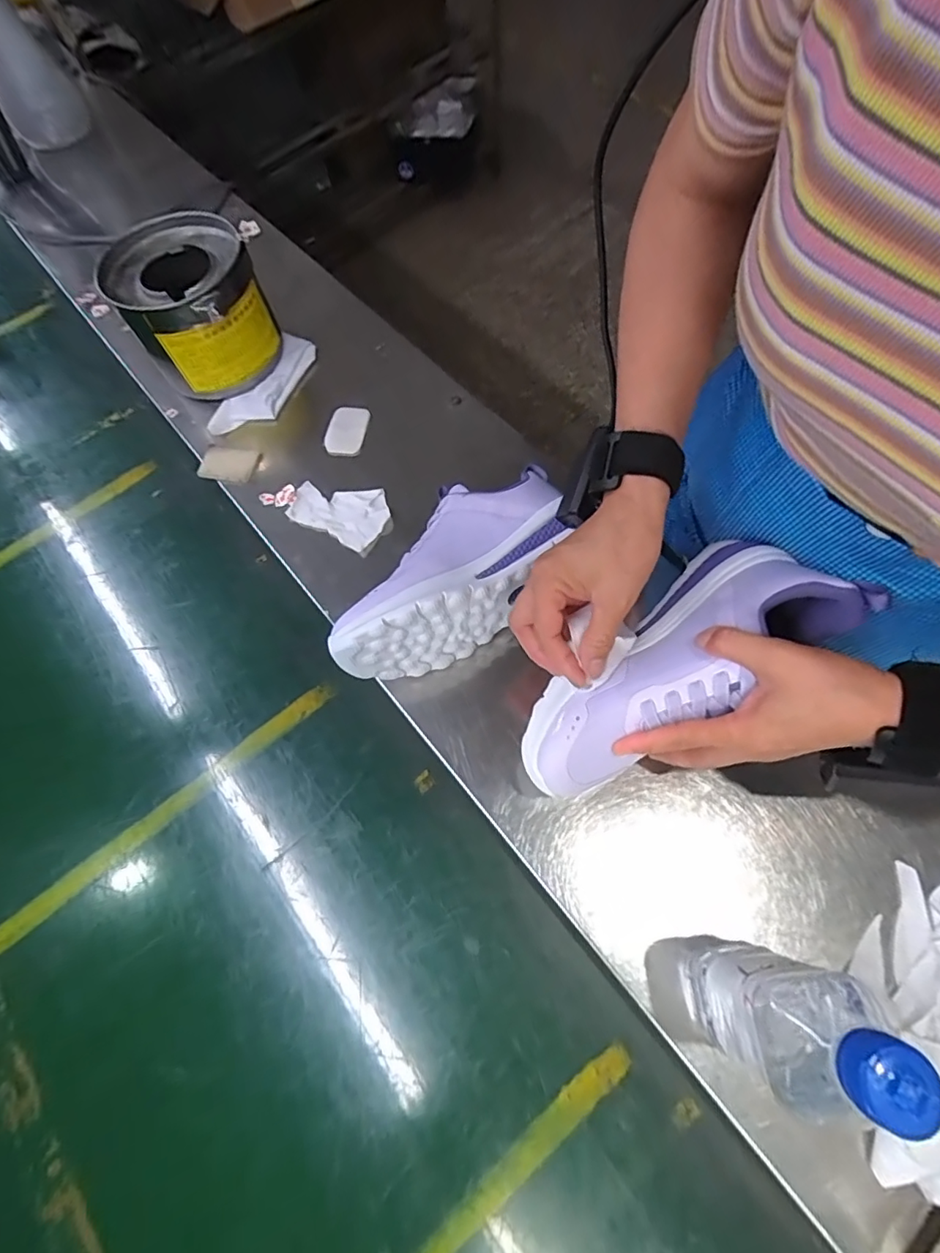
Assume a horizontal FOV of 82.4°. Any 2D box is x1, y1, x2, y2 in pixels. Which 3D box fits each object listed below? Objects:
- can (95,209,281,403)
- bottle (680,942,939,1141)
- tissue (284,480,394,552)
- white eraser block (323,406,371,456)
[{"bbox_3d":[-0.283,-0.331,0.568,0.130,0.114,0.141,-1,69,2],"label":"can"},{"bbox_3d":[0.164,0.209,0.282,0.051,0.161,0.064,12,70,7],"label":"bottle"},{"bbox_3d":[-0.125,-0.116,0.522,0.098,0.004,0.062,26,71,14],"label":"tissue"},{"bbox_3d":[-0.130,-0.208,0.569,0.039,0.011,0.061,8,68,7],"label":"white eraser block"}]

